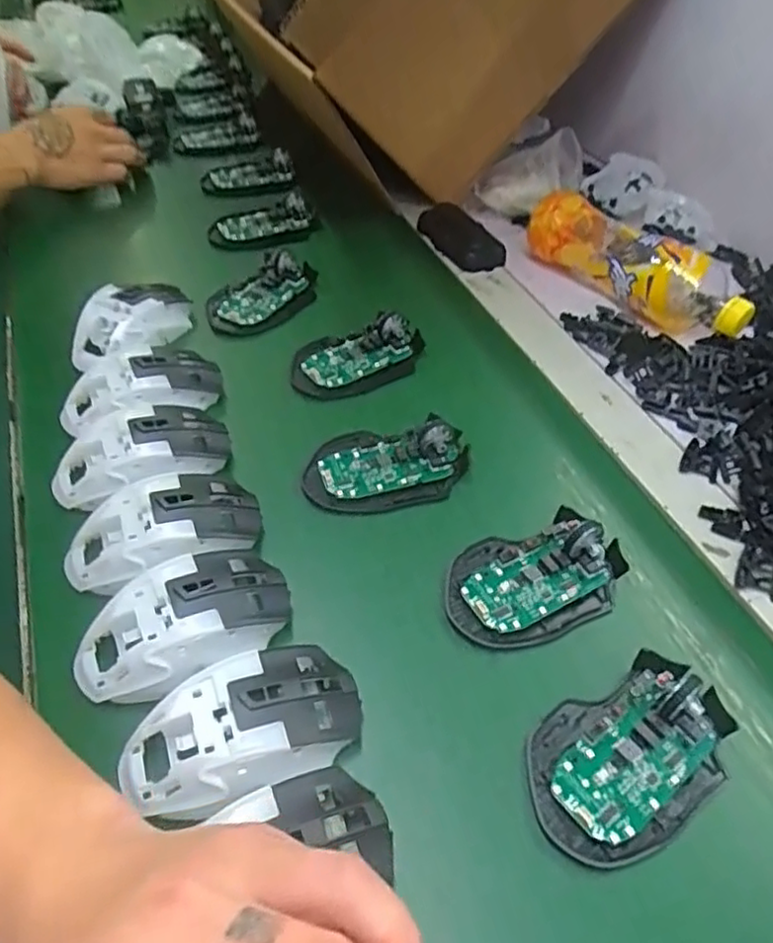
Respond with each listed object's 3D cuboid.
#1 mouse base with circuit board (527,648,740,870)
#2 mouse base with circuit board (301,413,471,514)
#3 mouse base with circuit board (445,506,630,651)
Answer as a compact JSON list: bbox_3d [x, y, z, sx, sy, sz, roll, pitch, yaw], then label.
[{"bbox_3d":[0.123,0.137,0.330,0.112,0.029,0.072,-28,54,-26],"label":"mouse base with circuit board"},{"bbox_3d":[0.001,-0.008,0.464,0.114,0.030,0.066,-3,47,-5],"label":"mouse base with circuit board"},{"bbox_3d":[0.092,0.061,0.404,0.114,0.029,0.071,-13,49,-15],"label":"mouse base with circuit board"}]

